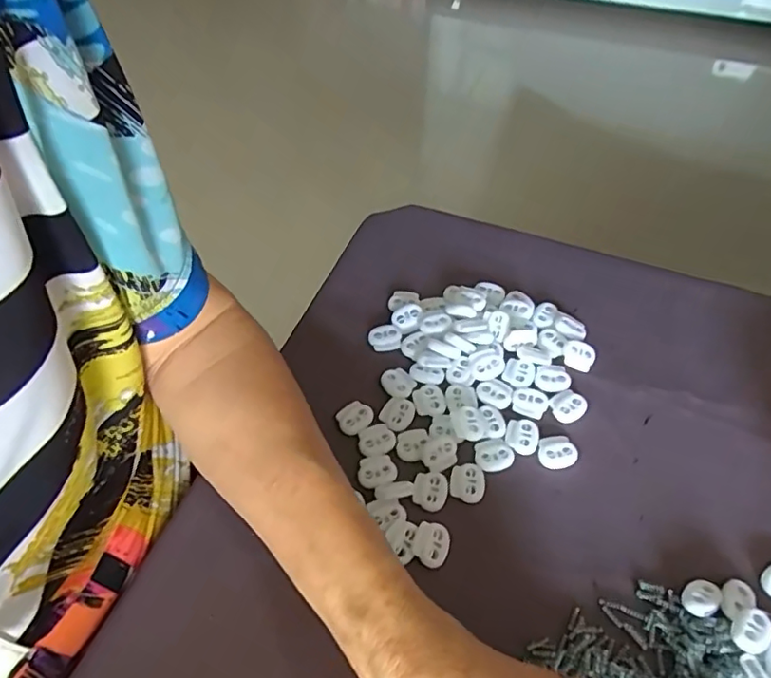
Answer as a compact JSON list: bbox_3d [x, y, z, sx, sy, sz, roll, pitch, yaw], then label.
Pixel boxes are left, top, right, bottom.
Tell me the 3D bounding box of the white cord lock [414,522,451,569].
[{"bbox_3d":[0.024,0.108,0.300,0.018,0.005,0.022,13,54,11],"label":"white cord lock"}]

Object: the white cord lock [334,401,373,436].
[{"bbox_3d":[-0.018,0.047,0.347,0.021,0.004,0.019,-36,60,-23],"label":"white cord lock"}]

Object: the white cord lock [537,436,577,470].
[{"bbox_3d":[0.100,0.066,0.334,0.022,0.006,0.020,-11,53,-7],"label":"white cord lock"}]

